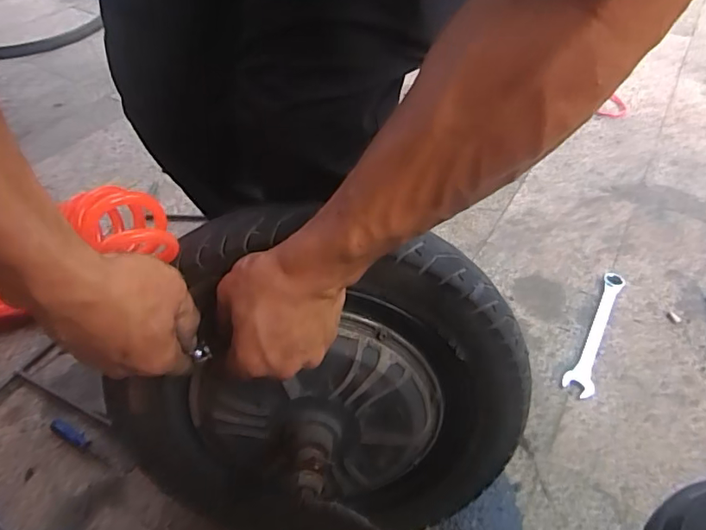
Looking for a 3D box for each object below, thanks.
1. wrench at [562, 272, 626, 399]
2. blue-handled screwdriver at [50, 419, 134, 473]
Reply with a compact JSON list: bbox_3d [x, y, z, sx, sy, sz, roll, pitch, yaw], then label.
[{"bbox_3d":[0.361,0.093,0.767,0.039,0.010,0.251,23,49,19],"label":"wrench"},{"bbox_3d":[-0.312,0.211,0.604,0.120,0.021,0.018,25,49,20],"label":"blue-handled screwdriver"}]

